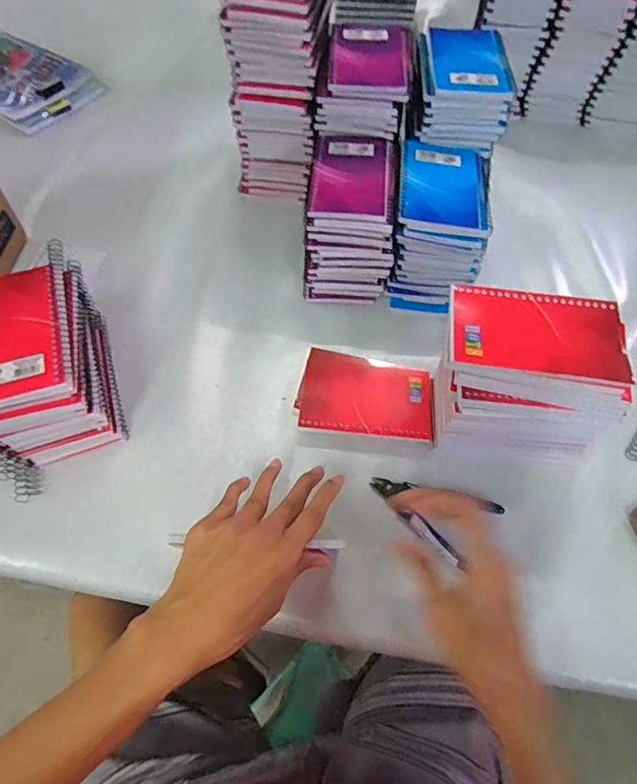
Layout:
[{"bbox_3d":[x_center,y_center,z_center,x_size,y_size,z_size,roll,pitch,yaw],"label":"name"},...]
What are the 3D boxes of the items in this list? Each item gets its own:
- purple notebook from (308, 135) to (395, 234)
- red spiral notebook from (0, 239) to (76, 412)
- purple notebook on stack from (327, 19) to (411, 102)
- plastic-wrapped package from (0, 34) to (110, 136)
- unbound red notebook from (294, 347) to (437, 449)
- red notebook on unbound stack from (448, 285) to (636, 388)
[{"bbox_3d":[0.038,-0.227,0.505,0.086,0.016,0.127,5,60,2],"label":"purple notebook"},{"bbox_3d":[-0.253,-0.054,0.387,0.089,0.018,0.146,-18,62,-11],"label":"red spiral notebook"},{"bbox_3d":[0.058,-0.372,0.518,0.086,0.015,0.126,6,65,-1],"label":"purple notebook on stack"},{"bbox_3d":[-0.471,-0.492,0.746,0.205,0.031,0.170,31,64,16],"label":"plastic-wrapped package"},{"bbox_3d":[0.049,0.004,0.482,0.137,0.016,0.099,7,60,3],"label":"unbound red notebook"},{"bbox_3d":[0.170,-0.046,0.363,0.131,0.012,0.084,9,60,4],"label":"red notebook on unbound stack"}]

